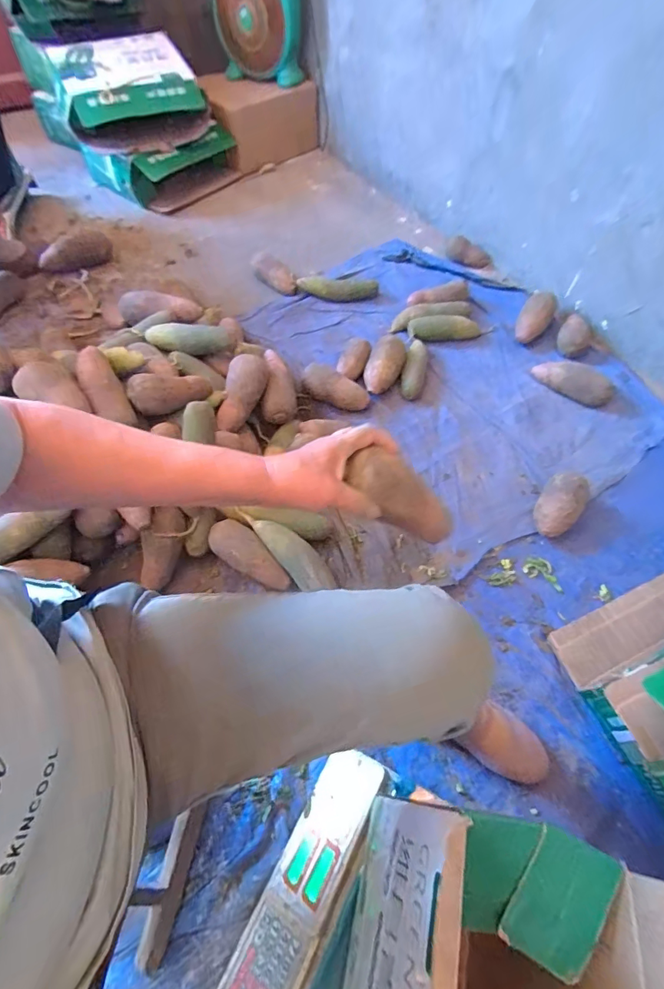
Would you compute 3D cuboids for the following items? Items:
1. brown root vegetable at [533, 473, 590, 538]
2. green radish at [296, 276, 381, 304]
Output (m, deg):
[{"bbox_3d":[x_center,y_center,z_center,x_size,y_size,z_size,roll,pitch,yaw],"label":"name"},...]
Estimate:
[{"bbox_3d":[0.443,0.021,0.888,0.079,0.073,0.139,37,63,18],"label":"brown root vegetable"},{"bbox_3d":[0.018,-0.553,1.219,0.219,0.041,0.059,-6,59,-7],"label":"green radish"}]

